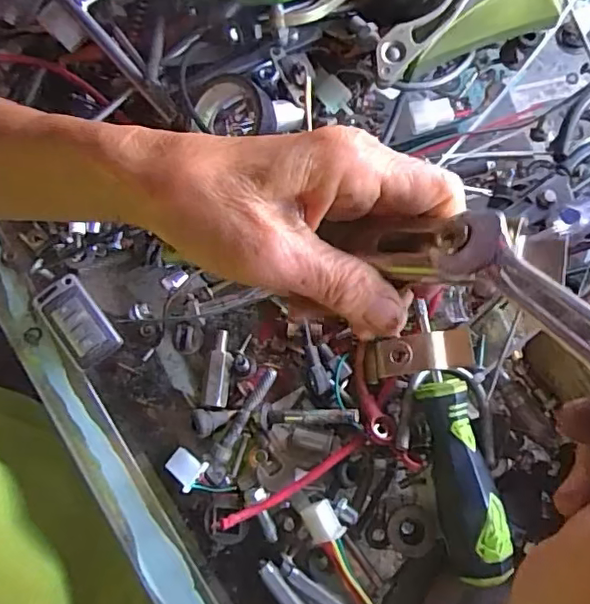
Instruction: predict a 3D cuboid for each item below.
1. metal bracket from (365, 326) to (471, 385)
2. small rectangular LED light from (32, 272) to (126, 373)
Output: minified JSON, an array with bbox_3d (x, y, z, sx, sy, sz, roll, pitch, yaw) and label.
[{"bbox_3d":[0.070,0.031,0.322,0.062,0.015,0.023,-12,78,21],"label":"metal bracket"},{"bbox_3d":[-0.139,0.013,0.355,0.033,0.012,0.058,-39,80,-6],"label":"small rectangular LED light"}]

